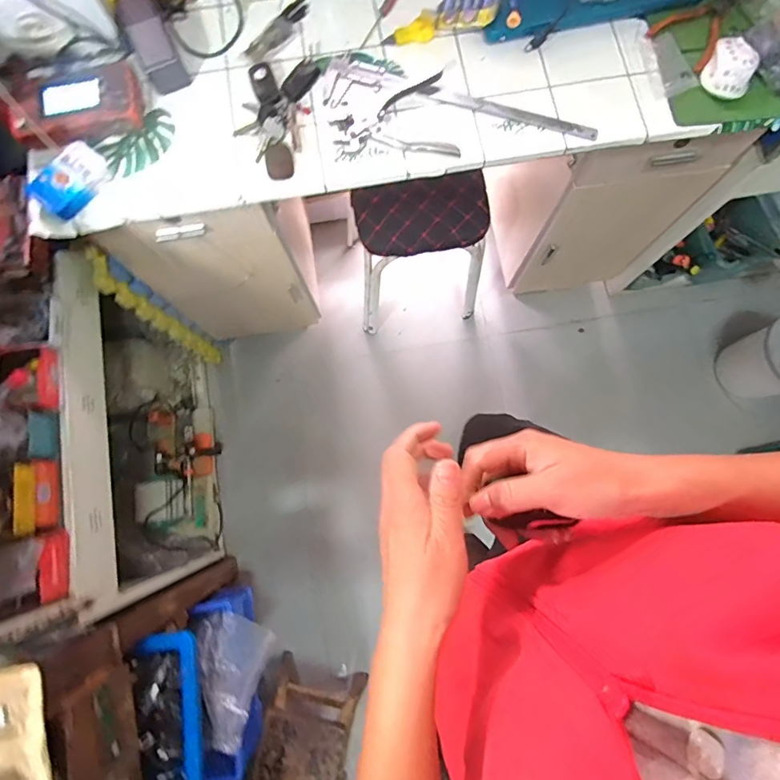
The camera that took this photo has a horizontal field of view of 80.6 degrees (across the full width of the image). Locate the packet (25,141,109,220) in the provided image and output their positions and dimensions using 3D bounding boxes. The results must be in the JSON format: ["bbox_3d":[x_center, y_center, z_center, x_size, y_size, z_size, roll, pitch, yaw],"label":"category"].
[{"bbox_3d":[-0.442,-0.293,0.635,0.069,0.028,0.102,29,81,6],"label":"packet"}]

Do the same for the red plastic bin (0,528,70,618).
[{"bbox_3d":[-0.555,0.269,0.655,0.137,0.086,0.103,-17,80,-3],"label":"red plastic bin"}]

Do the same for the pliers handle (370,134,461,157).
[{"bbox_3d":[0.037,-0.346,0.650,0.125,0.014,0.016,10,80,2],"label":"pliers handle"}]

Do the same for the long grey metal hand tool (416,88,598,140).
[{"bbox_3d":[0.167,-0.399,0.663,0.260,0.006,0.020,17,90,6],"label":"long grey metal hand tool"}]

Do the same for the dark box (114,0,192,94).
[{"bbox_3d":[-0.345,-0.507,0.664,0.054,0.047,0.142,-26,80,-4],"label":"dark box"}]

